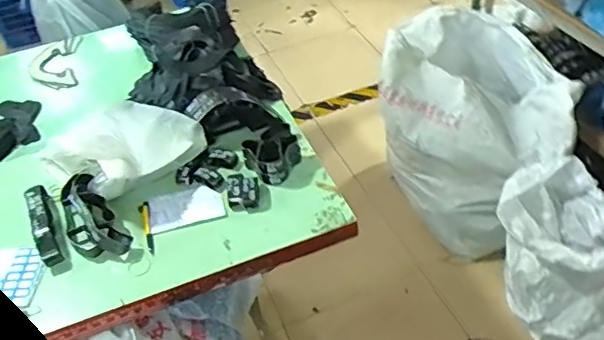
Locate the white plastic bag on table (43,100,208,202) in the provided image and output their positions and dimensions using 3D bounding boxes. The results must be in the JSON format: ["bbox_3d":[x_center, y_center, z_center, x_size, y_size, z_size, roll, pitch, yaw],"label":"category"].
[{"bbox_3d":[-0.387,-0.069,1.219,0.296,0.171,0.251,-37,56,-24],"label":"white plastic bag on table"}]

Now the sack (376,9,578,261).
[{"bbox_3d":[0.549,-0.131,1.912,0.478,0.599,0.632,-34,55,-22],"label":"sack"}]

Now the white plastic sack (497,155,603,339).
[{"bbox_3d":[0.771,0.247,1.533,0.297,0.576,0.568,-15,50,-8],"label":"white plastic sack"}]

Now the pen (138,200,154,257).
[{"bbox_3d":[-0.313,0.117,1.141,0.022,0.018,0.132,-15,50,-8],"label":"pen"}]

